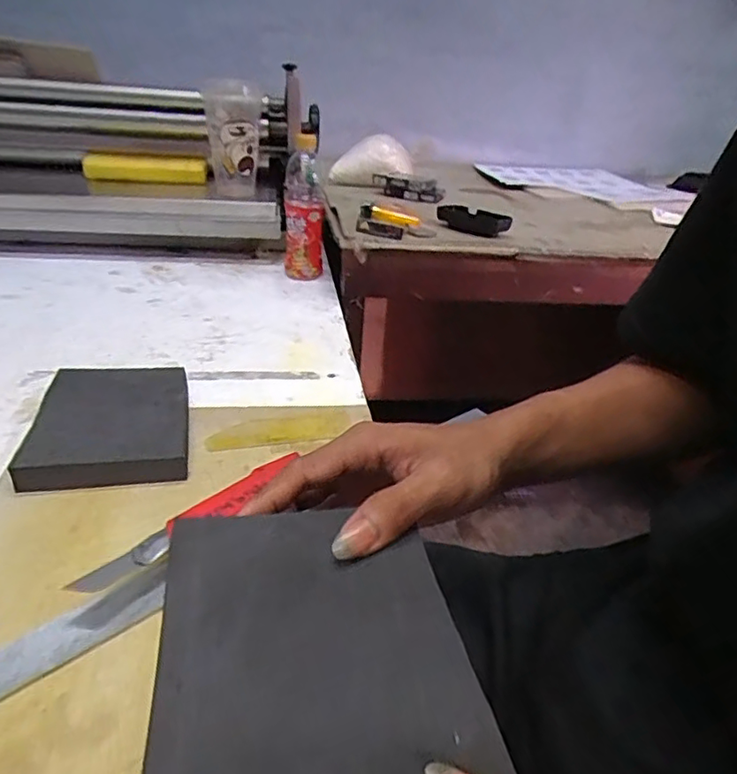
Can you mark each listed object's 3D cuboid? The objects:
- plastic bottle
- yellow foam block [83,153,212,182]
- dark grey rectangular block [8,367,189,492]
[{"bbox_3d":[-0.094,-0.256,0.861,0.053,0.194,0.058,1,28,-4],"label":"plastic bottle"},{"bbox_3d":[-0.386,-0.377,1.028,0.235,0.036,0.049,7,28,7],"label":"yellow foam block"},{"bbox_3d":[-0.208,0.026,0.492,0.116,0.028,0.160,-3,28,-11],"label":"dark grey rectangular block"}]

